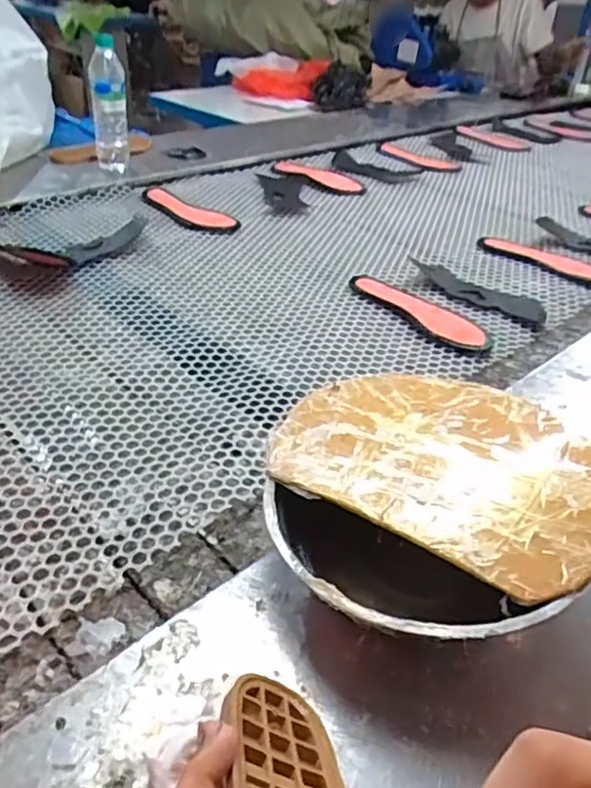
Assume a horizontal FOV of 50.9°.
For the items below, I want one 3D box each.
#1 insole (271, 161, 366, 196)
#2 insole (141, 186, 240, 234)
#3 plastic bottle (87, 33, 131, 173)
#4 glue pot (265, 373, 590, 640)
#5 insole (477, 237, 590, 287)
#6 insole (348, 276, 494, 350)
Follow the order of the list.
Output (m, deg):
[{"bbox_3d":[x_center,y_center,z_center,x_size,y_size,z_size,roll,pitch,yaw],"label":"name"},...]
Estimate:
[{"bbox_3d":[0.051,-0.454,1.295,0.215,0.018,0.088,27,42,26],"label":"insole"},{"bbox_3d":[-0.196,-0.325,1.091,0.233,0.013,0.067,31,43,31],"label":"insole"},{"bbox_3d":[-0.348,-0.530,1.163,0.065,0.239,0.055,-5,38,-14],"label":"plastic bottle"},{"bbox_3d":[0.098,0.079,0.456,0.230,0.079,0.241,4,37,-3],"label":"glue pot"},{"bbox_3d":[0.399,-0.218,0.996,0.086,0.012,0.220,-23,46,-33],"label":"insole"},{"bbox_3d":[0.167,-0.111,0.831,0.080,0.015,0.222,-23,45,-34],"label":"insole"}]

